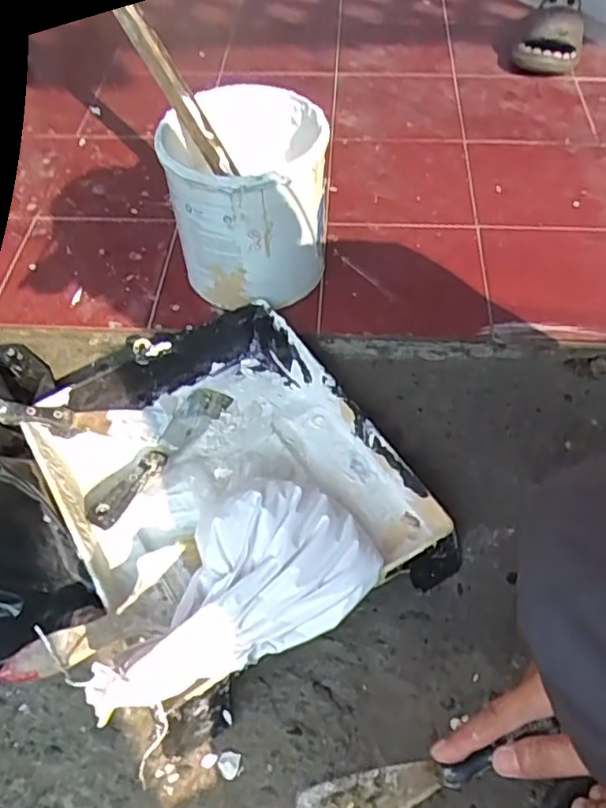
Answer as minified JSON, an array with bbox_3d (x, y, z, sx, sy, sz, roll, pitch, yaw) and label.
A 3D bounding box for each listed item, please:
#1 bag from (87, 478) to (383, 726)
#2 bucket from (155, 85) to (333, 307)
[{"bbox_3d":[-0.053,0.131,0.503,0.221,0.062,0.136,-21,56,-13],"label":"bag"},{"bbox_3d":[-0.065,-0.251,0.759,0.178,0.184,0.222,-8,54,-4],"label":"bucket"}]

